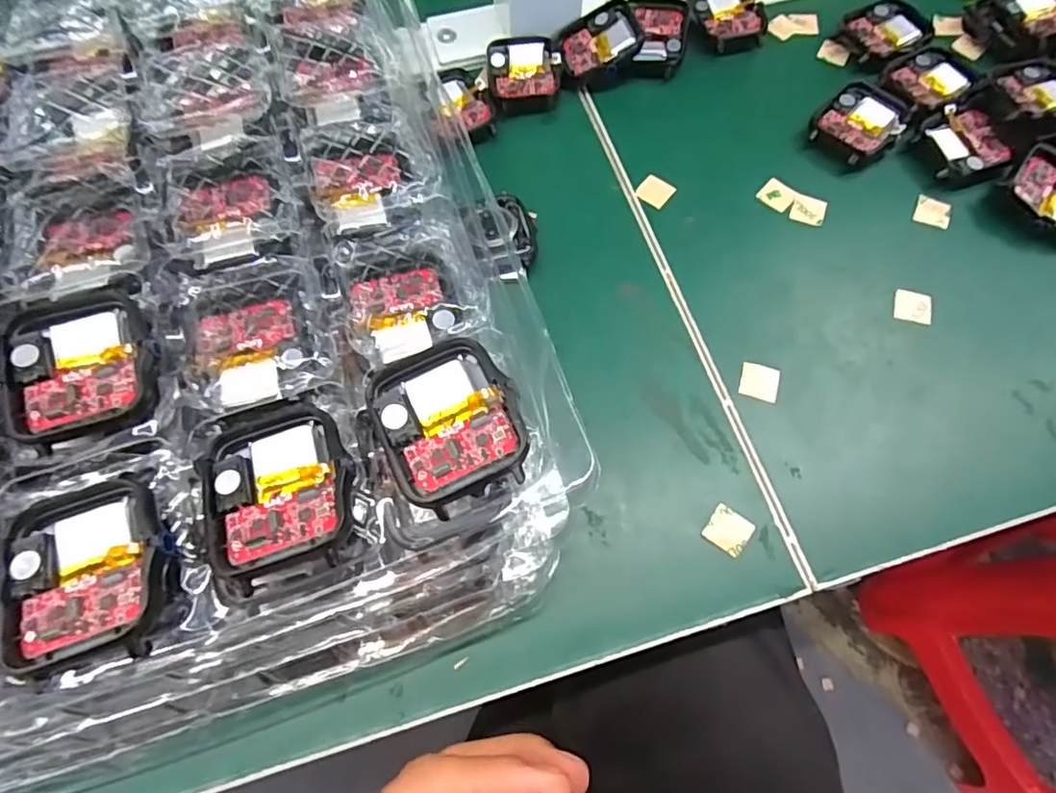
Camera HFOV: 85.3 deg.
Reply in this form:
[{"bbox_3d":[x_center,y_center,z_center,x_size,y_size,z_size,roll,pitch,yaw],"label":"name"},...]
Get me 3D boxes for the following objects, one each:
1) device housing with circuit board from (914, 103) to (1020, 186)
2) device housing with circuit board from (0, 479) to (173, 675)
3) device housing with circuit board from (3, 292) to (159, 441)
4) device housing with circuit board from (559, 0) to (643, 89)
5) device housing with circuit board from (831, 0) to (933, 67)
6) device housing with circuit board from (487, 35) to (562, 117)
[{"bbox_3d":[0.215,-0.122,0.279,0.043,0.010,0.040,-19,69,-7],"label":"device housing with circuit board"},{"bbox_3d":[-0.114,0.043,0.146,0.039,0.005,0.045,-14,68,-5],"label":"device housing with circuit board"},{"bbox_3d":[-0.133,-0.011,0.170,0.038,0.007,0.044,-19,69,-7],"label":"device housing with circuit board"},{"bbox_3d":[0.039,-0.187,0.306,0.041,0.013,0.038,-17,71,15],"label":"device housing with circuit board"},{"bbox_3d":[0.194,-0.197,0.312,0.045,0.010,0.039,-29,70,-10],"label":"device housing with circuit board"},{"bbox_3d":[-0.002,-0.169,0.303,0.036,0.010,0.048,-8,68,-2],"label":"device housing with circuit board"}]

